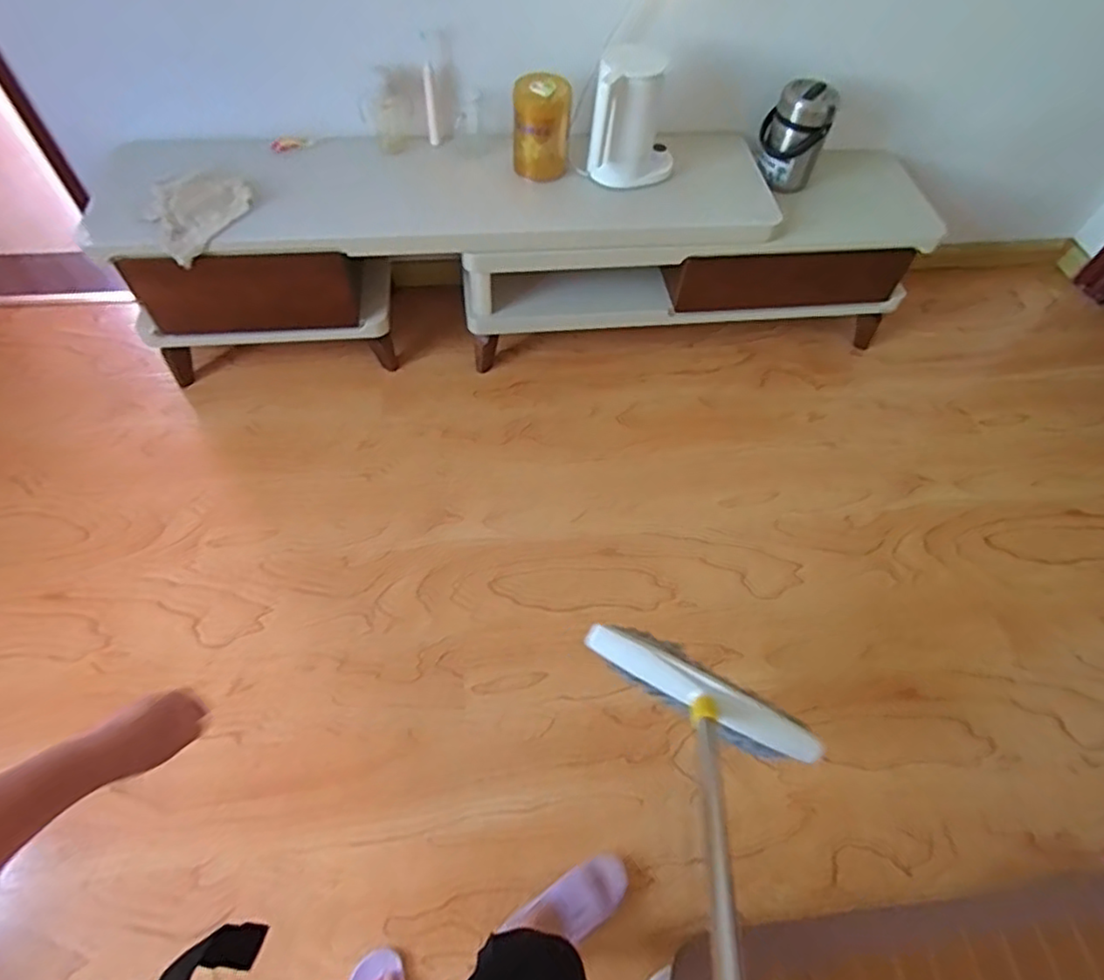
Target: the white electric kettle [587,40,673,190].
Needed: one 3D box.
[{"bbox_3d":[0.186,-0.817,1.423,0.199,0.251,0.176,8,58,3],"label":"white electric kettle"}]

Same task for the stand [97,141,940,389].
[{"bbox_3d":[-0.026,-0.605,1.613,1.905,0.364,0.355,-3,58,-4],"label":"stand"}]

